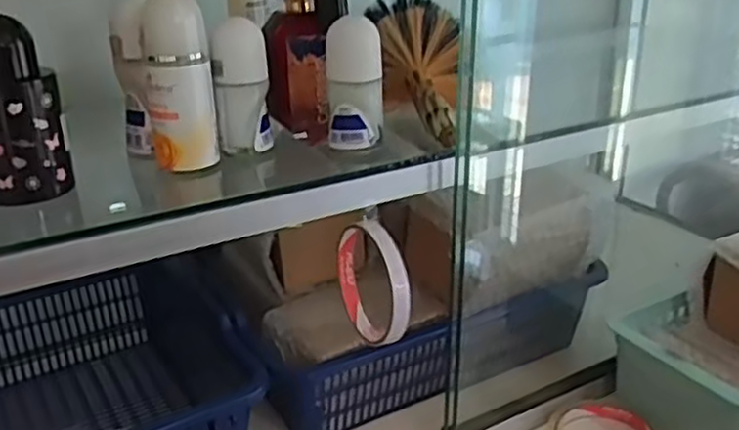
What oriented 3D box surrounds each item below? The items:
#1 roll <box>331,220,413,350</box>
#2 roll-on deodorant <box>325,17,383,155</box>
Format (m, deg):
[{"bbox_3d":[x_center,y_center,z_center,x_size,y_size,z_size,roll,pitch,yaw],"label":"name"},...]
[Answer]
[{"bbox_3d":[0.001,0.042,0.484,0.019,0.085,0.094,-9,26,-20],"label":"roll"},{"bbox_3d":[-0.009,-0.086,0.473,0.035,0.080,0.025,-2,25,-7],"label":"roll-on deodorant"}]

